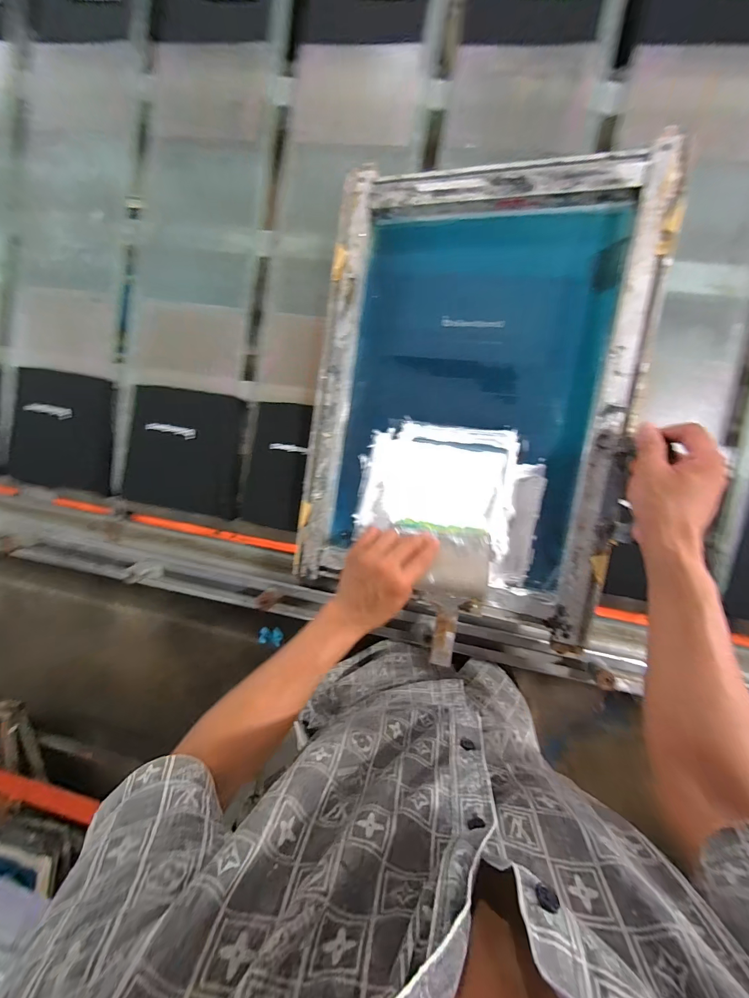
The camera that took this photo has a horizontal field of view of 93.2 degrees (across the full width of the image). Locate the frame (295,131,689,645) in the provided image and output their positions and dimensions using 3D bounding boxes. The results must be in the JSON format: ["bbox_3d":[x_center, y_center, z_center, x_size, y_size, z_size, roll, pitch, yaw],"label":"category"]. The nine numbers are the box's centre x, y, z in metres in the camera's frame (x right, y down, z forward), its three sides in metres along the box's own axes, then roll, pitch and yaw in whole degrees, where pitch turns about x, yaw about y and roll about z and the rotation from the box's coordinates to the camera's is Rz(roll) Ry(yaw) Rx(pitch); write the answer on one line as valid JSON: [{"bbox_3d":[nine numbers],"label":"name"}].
[{"bbox_3d":[0.111,-0.133,0.455,0.382,0.043,0.519,10,97,18],"label":"frame"}]

